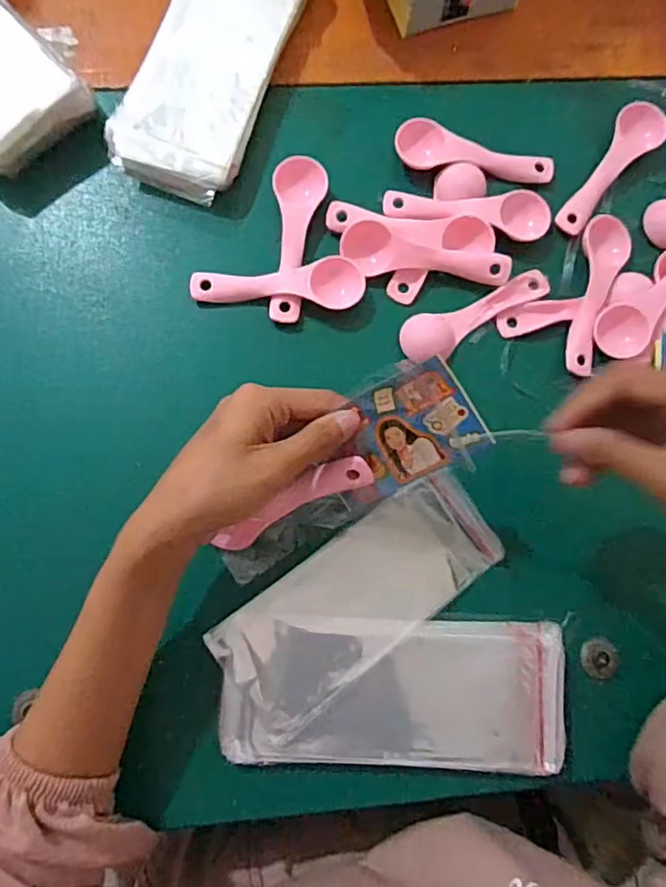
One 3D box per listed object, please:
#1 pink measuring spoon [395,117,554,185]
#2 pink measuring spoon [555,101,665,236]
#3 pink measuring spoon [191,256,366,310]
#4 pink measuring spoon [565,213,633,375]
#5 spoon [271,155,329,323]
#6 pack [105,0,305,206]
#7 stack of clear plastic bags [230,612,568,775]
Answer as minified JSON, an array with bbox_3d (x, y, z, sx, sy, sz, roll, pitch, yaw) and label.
[{"bbox_3d":[0.100,-0.201,0.414,0.111,0.012,0.027,11,81,-2],"label":"pink measuring spoon"},{"bbox_3d":[0.198,-0.195,0.421,0.034,0.011,0.112,36,81,2],"label":"pink measuring spoon"},{"bbox_3d":[-0.037,-0.109,0.396,0.113,0.013,0.033,3,81,-3],"label":"pink measuring spoon"},{"bbox_3d":[0.178,-0.102,0.405,0.031,0.009,0.112,16,81,-1],"label":"pink measuring spoon"},{"bbox_3d":[-0.023,-0.137,0.399,0.034,0.015,0.111,1,82,-3],"label":"spoon"},{"bbox_3d":[-0.082,-0.264,0.405,0.084,0.032,0.189,20,81,0],"label":"pack"},{"bbox_3d":[0.035,0.145,0.347,0.193,0.025,0.080,3,81,-3],"label":"stack of clear plastic bags"}]

